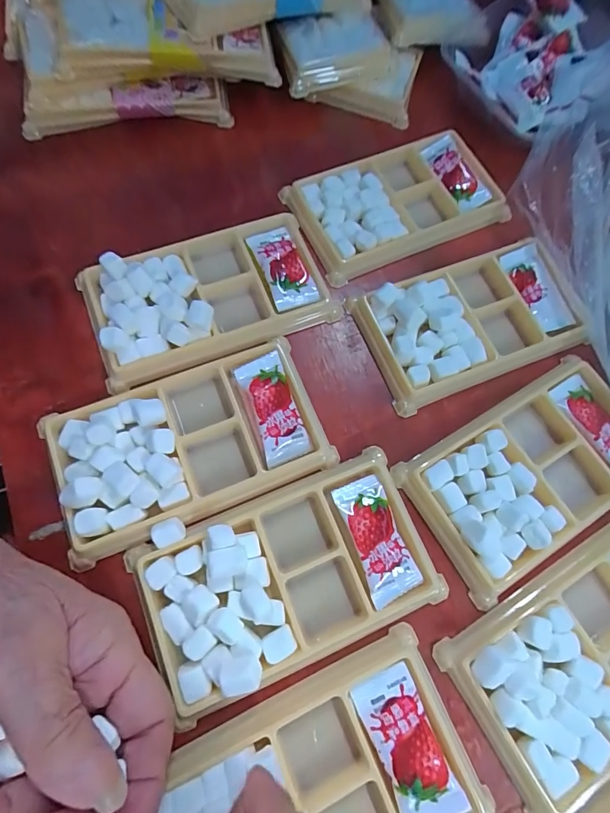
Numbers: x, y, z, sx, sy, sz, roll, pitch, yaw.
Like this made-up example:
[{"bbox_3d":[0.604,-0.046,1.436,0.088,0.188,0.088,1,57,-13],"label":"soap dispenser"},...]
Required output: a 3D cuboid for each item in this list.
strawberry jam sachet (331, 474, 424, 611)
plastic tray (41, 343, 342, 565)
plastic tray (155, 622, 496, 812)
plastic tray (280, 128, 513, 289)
[{"bbox_3d":[0.035,0.065,0.205,0.025,0.009,0.057,-21,77,-9],"label":"strawberry jam sachet"},{"bbox_3d":[-0.058,0.016,0.207,0.131,0.017,0.075,-20,77,-9],"label":"plastic tray"},{"bbox_3d":[0.008,0.166,0.171,0.127,0.015,0.085,-24,74,-10],"label":"plastic tray"},{"bbox_3d":[0.061,-0.135,0.278,0.132,0.024,0.074,-24,78,-10],"label":"plastic tray"}]

